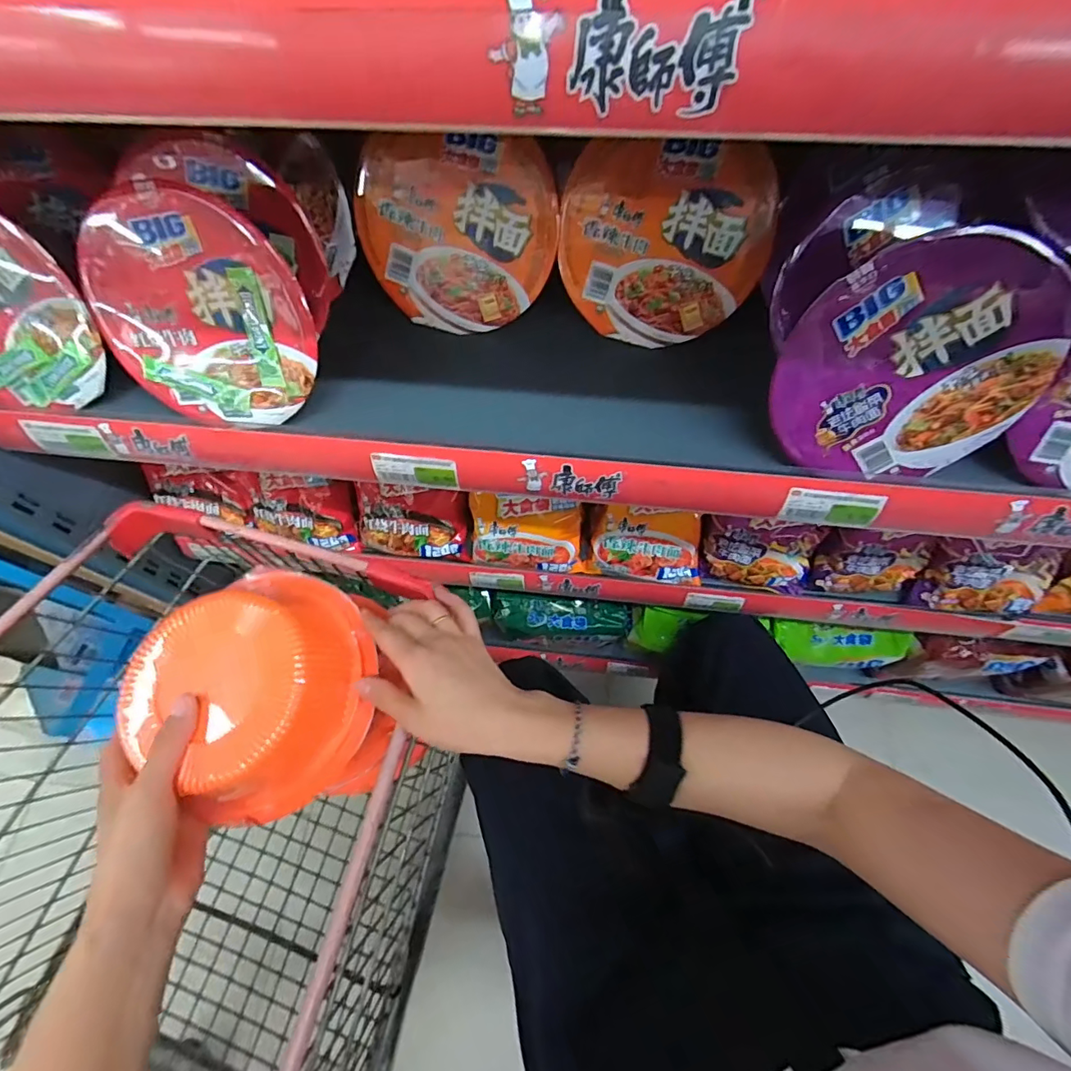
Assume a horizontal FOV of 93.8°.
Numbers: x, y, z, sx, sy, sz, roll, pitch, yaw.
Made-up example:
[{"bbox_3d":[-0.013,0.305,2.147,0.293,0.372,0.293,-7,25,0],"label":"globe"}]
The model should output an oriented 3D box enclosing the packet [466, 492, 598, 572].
[{"bbox_3d":[-0.007,-0.005,0.661,0.149,0.117,0.045,2,30,0],"label":"packet"}]

